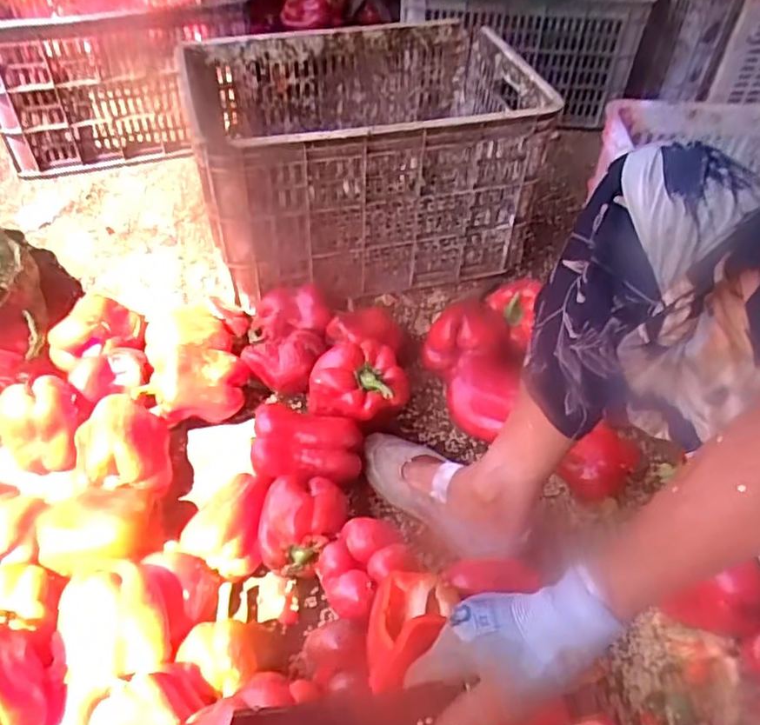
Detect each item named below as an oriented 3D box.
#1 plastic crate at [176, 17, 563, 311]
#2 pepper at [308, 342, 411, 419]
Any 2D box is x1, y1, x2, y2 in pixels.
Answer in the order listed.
[{"bbox_3d":[-0.033,-0.343,1.052,0.526,0.288,0.407,-14,49,-15],"label":"plastic crate"},{"bbox_3d":[-0.026,0.025,0.793,0.122,0.080,0.104,-4,47,-6],"label":"pepper"}]

